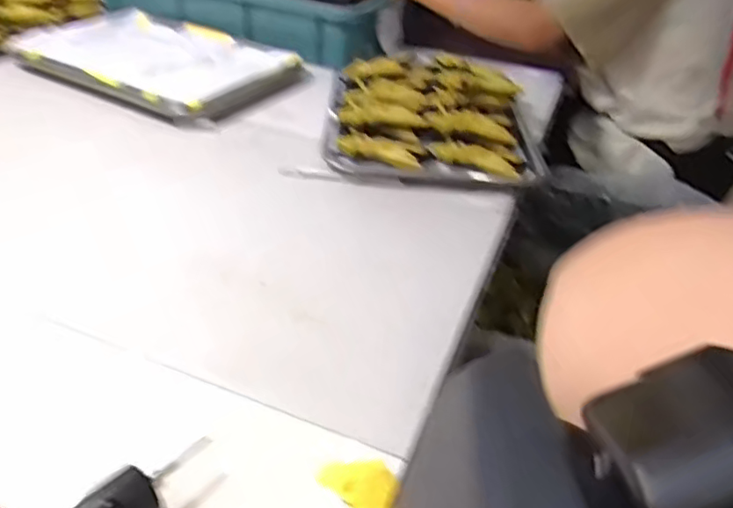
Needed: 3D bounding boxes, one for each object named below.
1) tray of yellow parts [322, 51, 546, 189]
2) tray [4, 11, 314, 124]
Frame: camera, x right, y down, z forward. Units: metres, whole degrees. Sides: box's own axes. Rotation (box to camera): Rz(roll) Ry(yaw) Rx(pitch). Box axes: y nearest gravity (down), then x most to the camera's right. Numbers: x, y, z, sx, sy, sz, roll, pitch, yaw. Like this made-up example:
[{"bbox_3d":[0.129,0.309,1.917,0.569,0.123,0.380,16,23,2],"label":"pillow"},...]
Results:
[{"bbox_3d":[0.083,-0.188,0.769,0.258,0.059,0.279,5,36,-2],"label":"tray of yellow parts"},{"bbox_3d":[-0.296,-0.276,0.870,0.365,0.038,0.261,23,39,23],"label":"tray"}]

